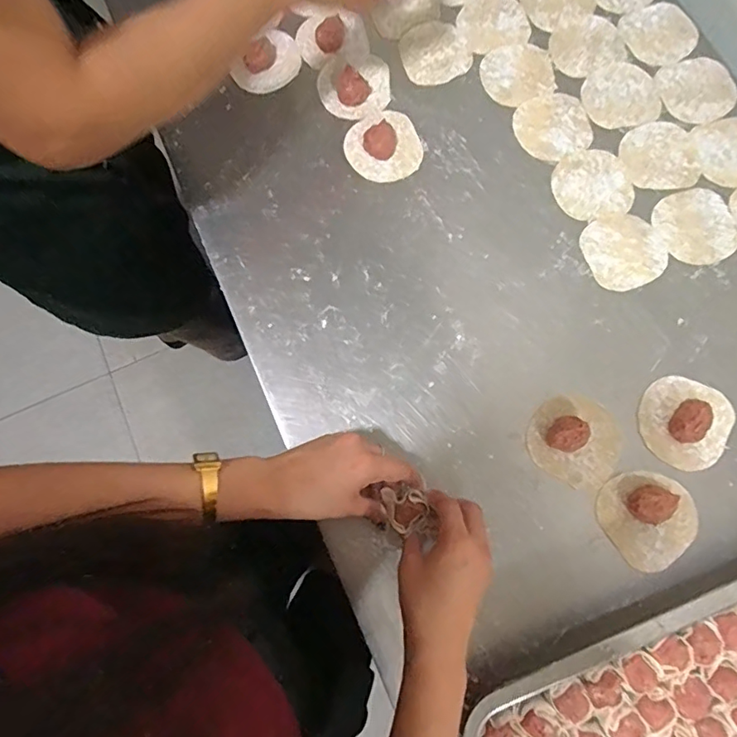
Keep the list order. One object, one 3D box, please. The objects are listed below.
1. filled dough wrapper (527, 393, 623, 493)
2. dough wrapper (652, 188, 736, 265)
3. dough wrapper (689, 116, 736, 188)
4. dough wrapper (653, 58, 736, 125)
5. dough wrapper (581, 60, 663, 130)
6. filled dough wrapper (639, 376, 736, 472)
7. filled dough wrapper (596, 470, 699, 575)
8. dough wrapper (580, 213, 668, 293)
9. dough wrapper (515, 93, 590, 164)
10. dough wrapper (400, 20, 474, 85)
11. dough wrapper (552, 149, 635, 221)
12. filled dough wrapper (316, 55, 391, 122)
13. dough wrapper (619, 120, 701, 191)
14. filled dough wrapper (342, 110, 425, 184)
[{"bbox_3d":[0.192,0.064,0.477,0.081,0.024,0.080,0,78,1],"label":"filled dough wrapper"},{"bbox_3d":[0.337,-0.146,0.537,0.077,0.004,0.081,0,78,1],"label":"dough wrapper"},{"bbox_3d":[0.389,-0.231,0.556,0.077,0.004,0.080,0,78,1],"label":"dough wrapper"},{"bbox_3d":[0.361,-0.305,0.575,0.079,0.004,0.077,0,78,1],"label":"dough wrapper"},{"bbox_3d":[0.278,-0.300,0.576,0.083,0.004,0.081,0,78,1],"label":"dough wrapper"},{"bbox_3d":[0.297,0.049,0.483,0.081,0.022,0.084,0,78,1],"label":"filled dough wrapper"},{"bbox_3d":[0.250,0.131,0.463,0.080,0.020,0.081,0,78,1],"label":"filled dough wrapper"},{"bbox_3d":[0.260,-0.120,0.532,0.078,0.004,0.080,0,78,1],"label":"dough wrapper"},{"bbox_3d":[0.200,-0.263,0.570,0.079,0.004,0.077,0,78,1],"label":"dough wrapper"},{"bbox_3d":[0.075,-0.358,0.590,0.077,0.004,0.078,0,78,1],"label":"dough wrapper"},{"bbox_3d":[0.236,-0.196,0.552,0.078,0.004,0.077,0,78,1],"label":"dough wrapper"},{"bbox_3d":[-0.016,-0.313,0.576,0.078,0.018,0.076,0,78,1],"label":"filled dough wrapper"},{"bbox_3d":[0.308,-0.226,0.557,0.076,0.004,0.082,0,78,1],"label":"dough wrapper"},{"bbox_3d":[0.017,-0.244,0.563,0.080,0.021,0.080,0,78,1],"label":"filled dough wrapper"}]

